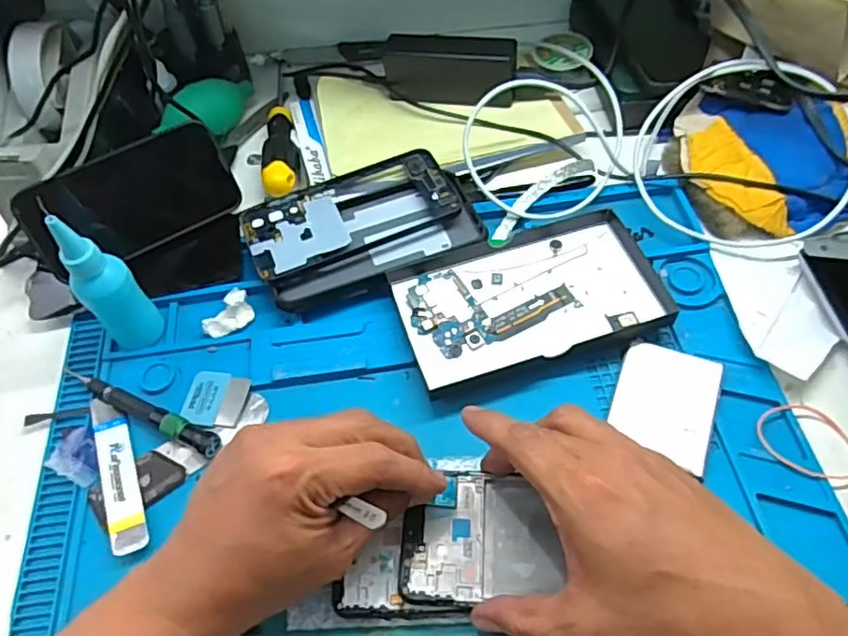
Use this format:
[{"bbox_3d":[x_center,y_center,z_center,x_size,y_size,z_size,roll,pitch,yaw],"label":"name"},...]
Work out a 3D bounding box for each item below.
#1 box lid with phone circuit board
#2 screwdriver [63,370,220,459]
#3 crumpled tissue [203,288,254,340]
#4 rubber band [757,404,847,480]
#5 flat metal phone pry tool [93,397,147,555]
[{"bbox_3d":[0.074,-0.016,0.445,0.177,0.018,0.108,-17,59,-6],"label":"box lid with phone circuit board"},{"bbox_3d":[-0.191,0.061,0.418,0.134,0.013,0.014,21,62,16],"label":"screwdriver"},{"bbox_3d":[-0.141,-0.002,0.454,0.020,0.018,0.038,37,68,23],"label":"crumpled tissue"},{"bbox_3d":[0.237,0.075,0.385,0.058,0.006,0.049,-8,58,-1],"label":"rubber band"},{"bbox_3d":[-0.195,0.097,0.397,0.020,0.010,0.110,-22,60,-10],"label":"flat metal phone pry tool"}]

